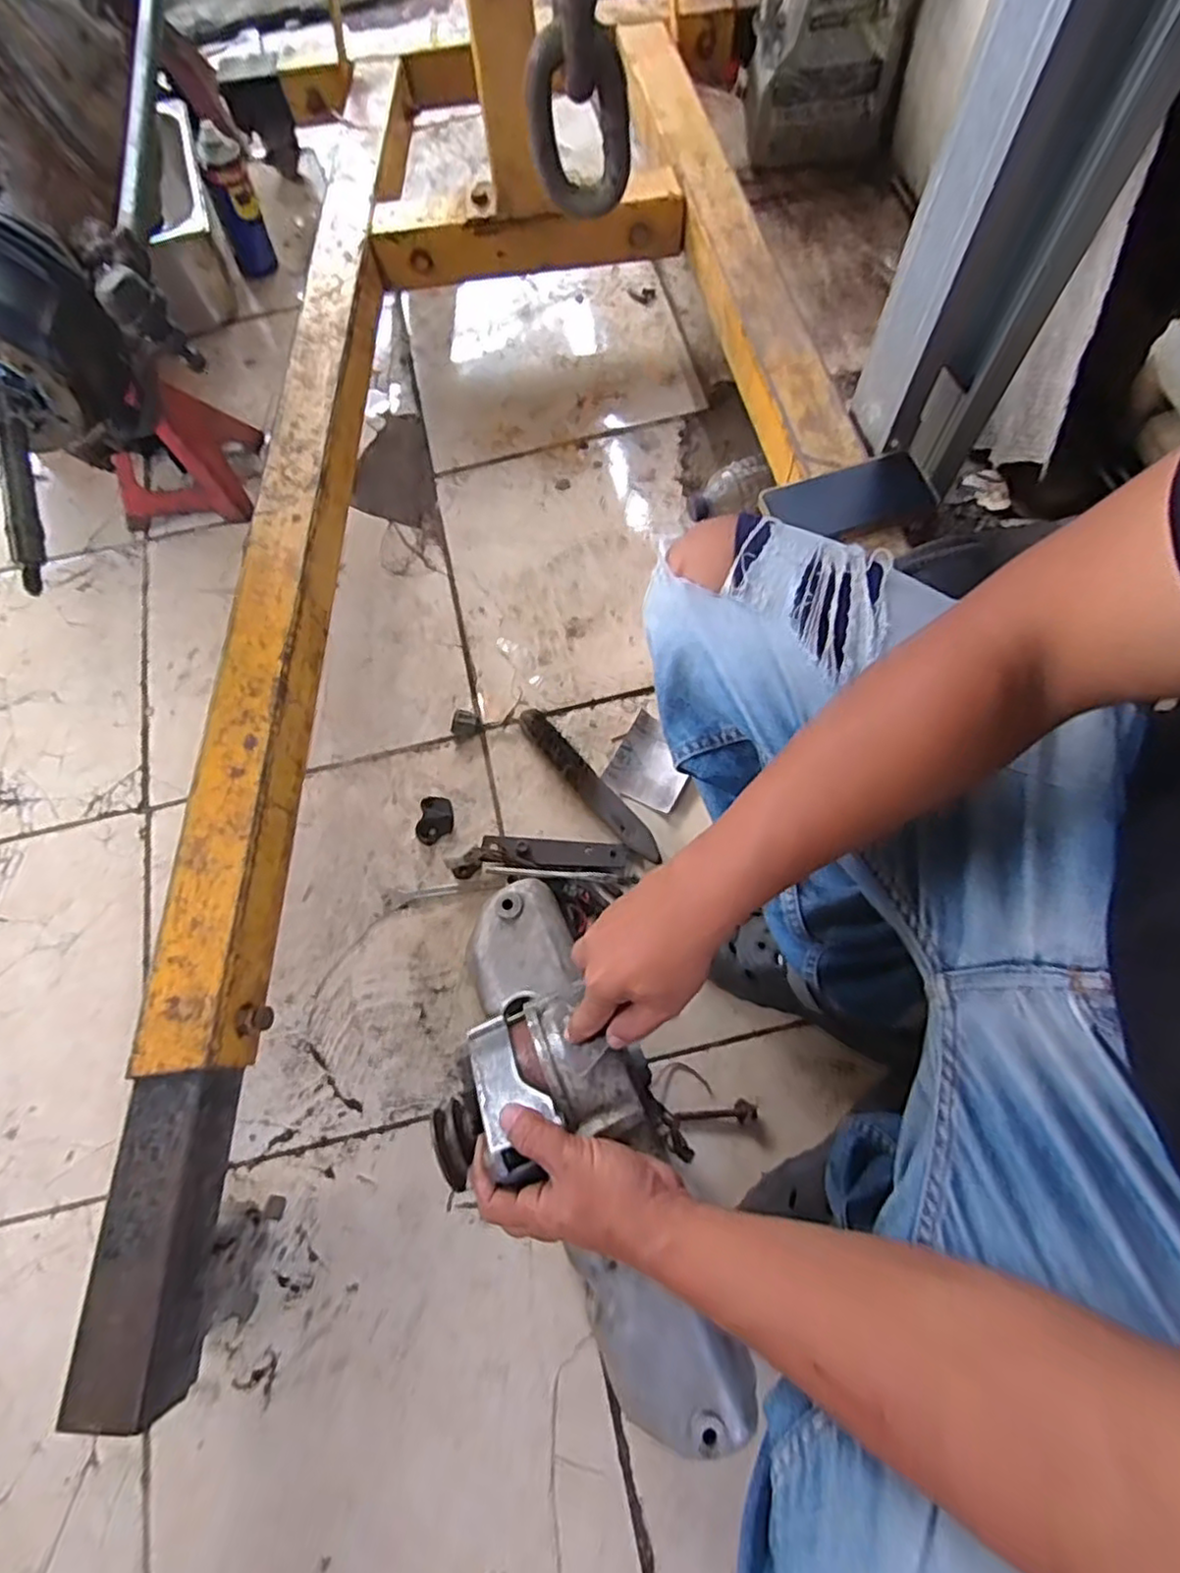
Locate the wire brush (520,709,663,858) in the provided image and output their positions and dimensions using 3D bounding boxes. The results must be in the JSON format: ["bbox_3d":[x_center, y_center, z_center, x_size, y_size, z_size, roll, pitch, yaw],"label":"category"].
[{"bbox_3d":[-0.002,-0.002,0.776,0.033,0.038,0.221,-41,74,-12],"label":"wire brush"}]

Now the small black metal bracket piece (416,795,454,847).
[{"bbox_3d":[-0.178,0.038,0.787,0.040,0.011,0.057,13,71,6],"label":"small black metal bracket piece"}]

